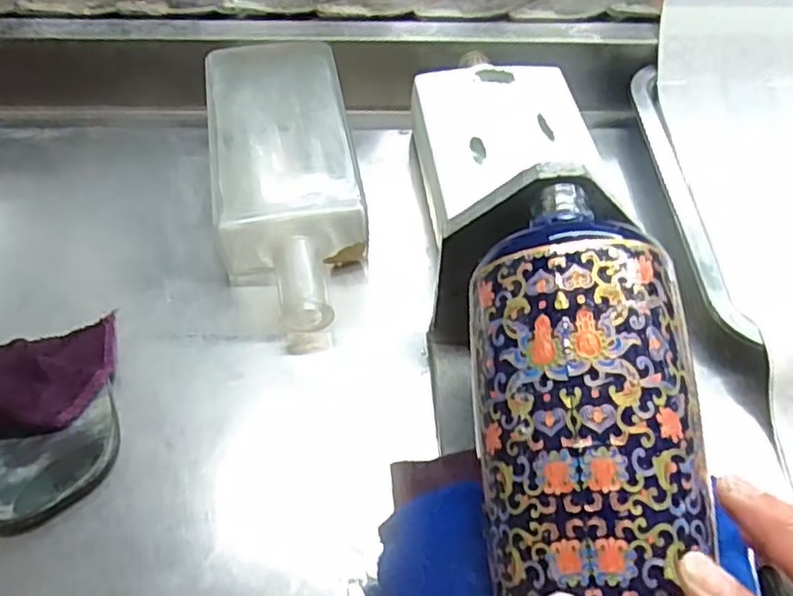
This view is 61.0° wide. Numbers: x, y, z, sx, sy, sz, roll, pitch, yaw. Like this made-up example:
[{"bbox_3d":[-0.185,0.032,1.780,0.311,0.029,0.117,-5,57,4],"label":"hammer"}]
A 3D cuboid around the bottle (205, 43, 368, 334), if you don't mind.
[{"bbox_3d":[-0.071,-0.079,0.435,0.087,0.045,0.228,-8,58,-7],"label":"bottle"}]

